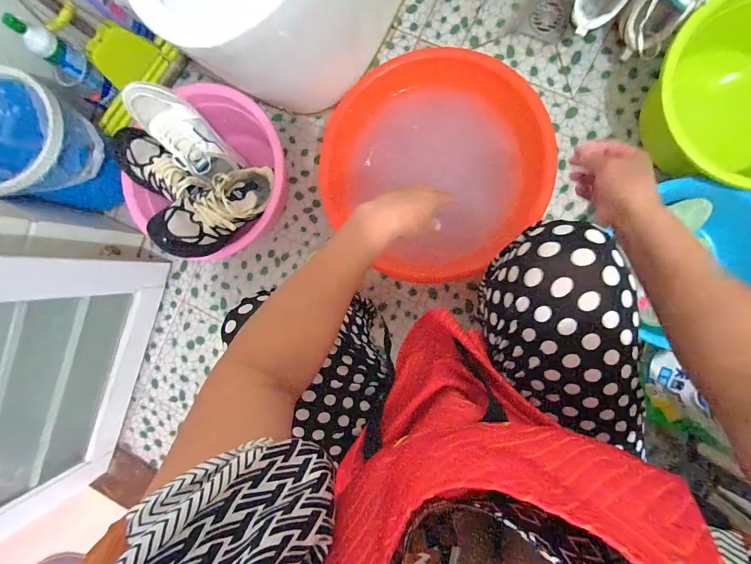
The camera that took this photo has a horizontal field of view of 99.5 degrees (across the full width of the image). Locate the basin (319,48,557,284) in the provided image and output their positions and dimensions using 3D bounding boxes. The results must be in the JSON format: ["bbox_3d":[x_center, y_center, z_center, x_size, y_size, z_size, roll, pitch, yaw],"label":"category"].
[{"bbox_3d":[0.122,-0.249,0.722,0.428,0.163,0.439,0,90,6],"label":"basin"}]

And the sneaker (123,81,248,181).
[{"bbox_3d":[-0.435,-0.336,0.728,0.241,0.084,0.109,41,94,-23],"label":"sneaker"}]

